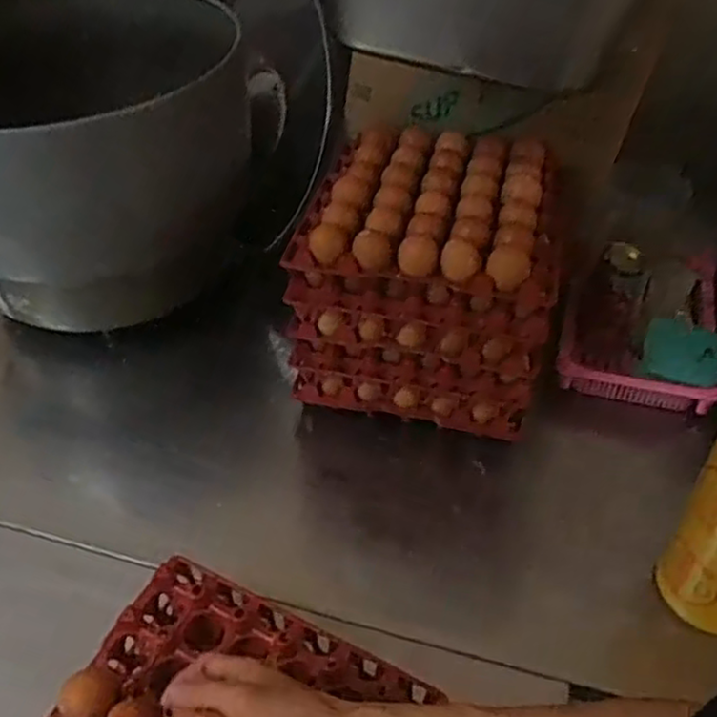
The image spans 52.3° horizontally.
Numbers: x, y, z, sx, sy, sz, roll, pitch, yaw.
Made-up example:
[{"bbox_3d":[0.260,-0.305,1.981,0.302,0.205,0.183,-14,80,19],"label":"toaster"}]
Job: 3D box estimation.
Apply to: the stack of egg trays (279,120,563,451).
[{"bbox_3d":[0.085,-0.115,0.908,0.280,0.251,0.286,6,46,8],"label":"stack of egg trays"}]

